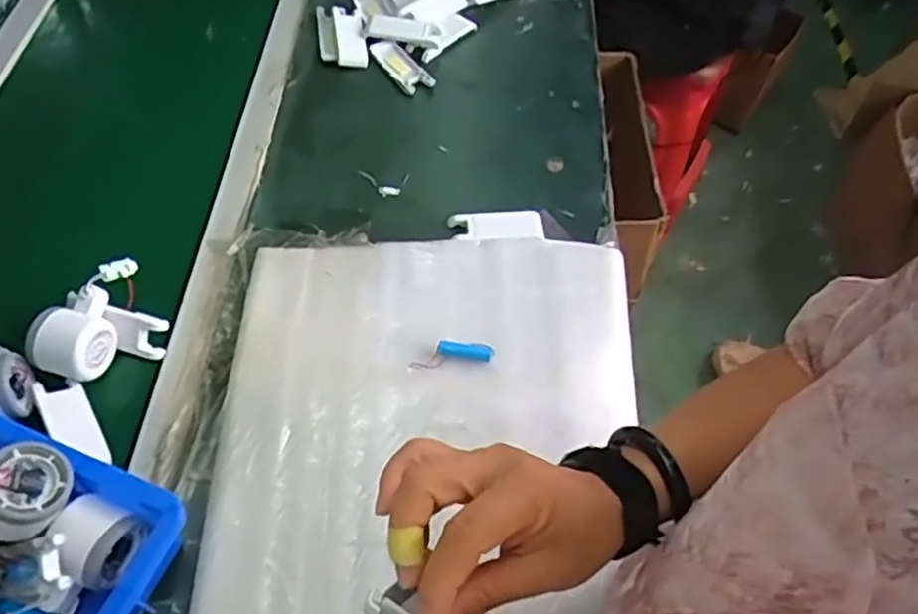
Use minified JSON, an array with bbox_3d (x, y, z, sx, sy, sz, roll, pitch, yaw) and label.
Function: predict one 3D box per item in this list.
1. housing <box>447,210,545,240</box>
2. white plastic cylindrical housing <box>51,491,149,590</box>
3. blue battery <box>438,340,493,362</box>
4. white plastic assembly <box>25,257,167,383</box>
[{"bbox_3d":[0.042,-0.090,0.784,0.101,0.012,0.037,-2,56,-5],"label":"housing"},{"bbox_3d":[-0.273,0.178,0.536,0.047,0.060,0.056,22,58,11],"label":"white plastic cylindrical housing"},{"bbox_3d":[0.006,0.042,0.680,0.051,0.014,0.015,5,56,0],"label":"blue battery"},{"bbox_3d":[-0.336,0.017,0.650,0.110,0.059,0.074,-24,61,-18],"label":"white plastic assembly"}]

